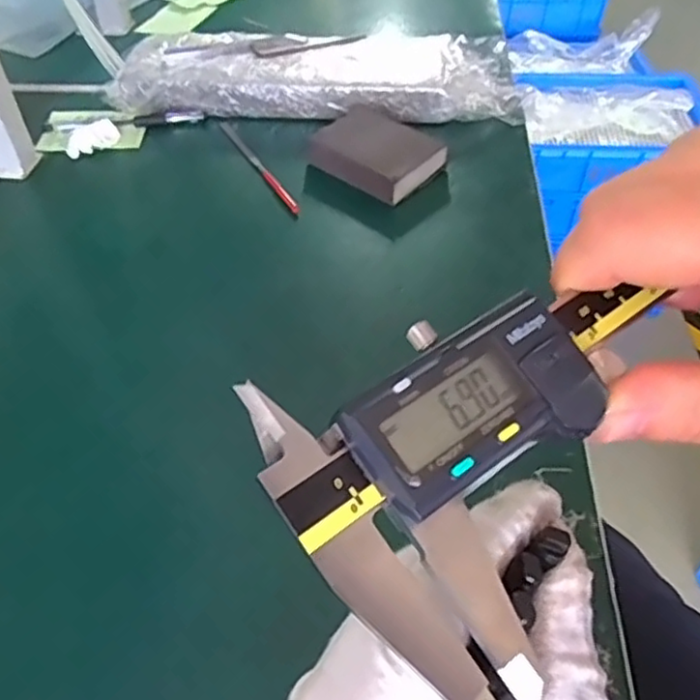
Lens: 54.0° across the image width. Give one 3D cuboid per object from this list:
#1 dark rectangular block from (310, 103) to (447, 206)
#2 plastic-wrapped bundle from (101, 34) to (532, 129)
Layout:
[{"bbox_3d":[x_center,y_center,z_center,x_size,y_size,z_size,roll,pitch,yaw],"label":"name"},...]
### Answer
[{"bbox_3d":[0.022,-0.160,0.555,0.094,0.026,0.070,38,64,22],"label":"dark rectangular block"},{"bbox_3d":[-0.028,-0.252,0.633,0.366,0.053,0.099,5,47,5],"label":"plastic-wrapped bundle"}]

